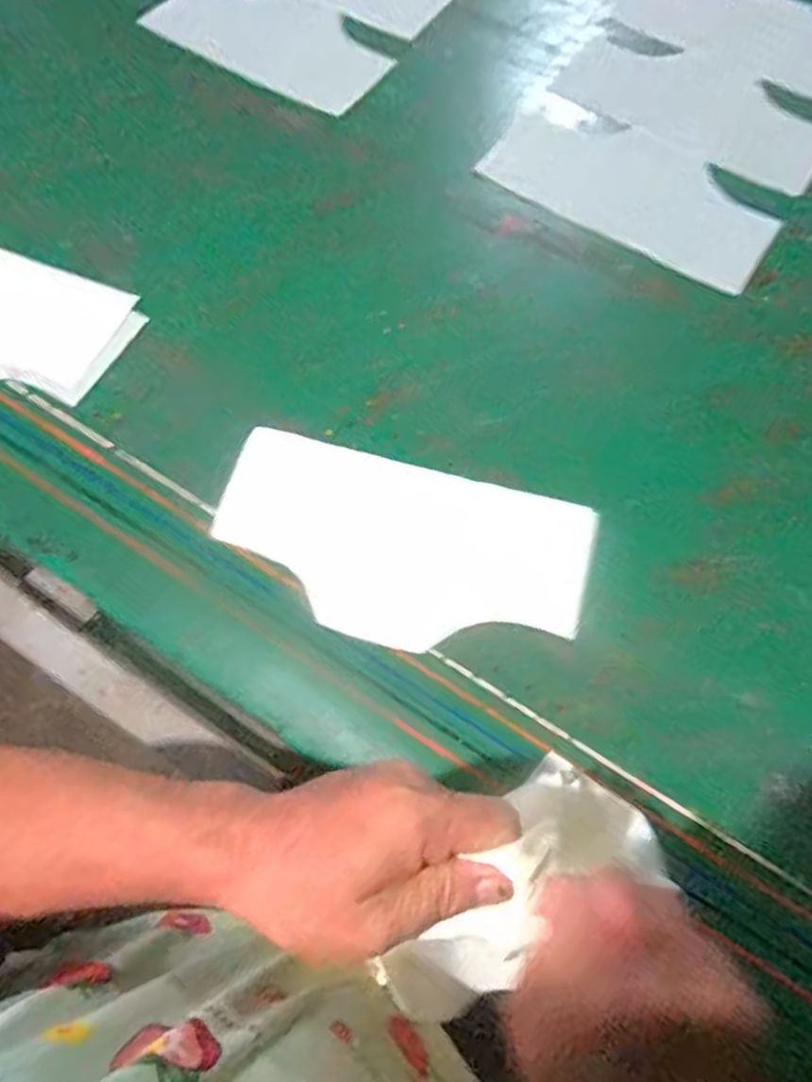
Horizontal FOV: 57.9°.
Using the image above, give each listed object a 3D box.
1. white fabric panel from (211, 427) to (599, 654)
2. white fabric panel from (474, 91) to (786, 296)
[{"bbox_3d":[-0.005,0.008,0.639,0.317,0.012,0.163,14,69,3],"label":"white fabric panel"},{"bbox_3d":[0.262,-0.407,0.841,0.328,0.009,0.179,33,70,14],"label":"white fabric panel"}]

